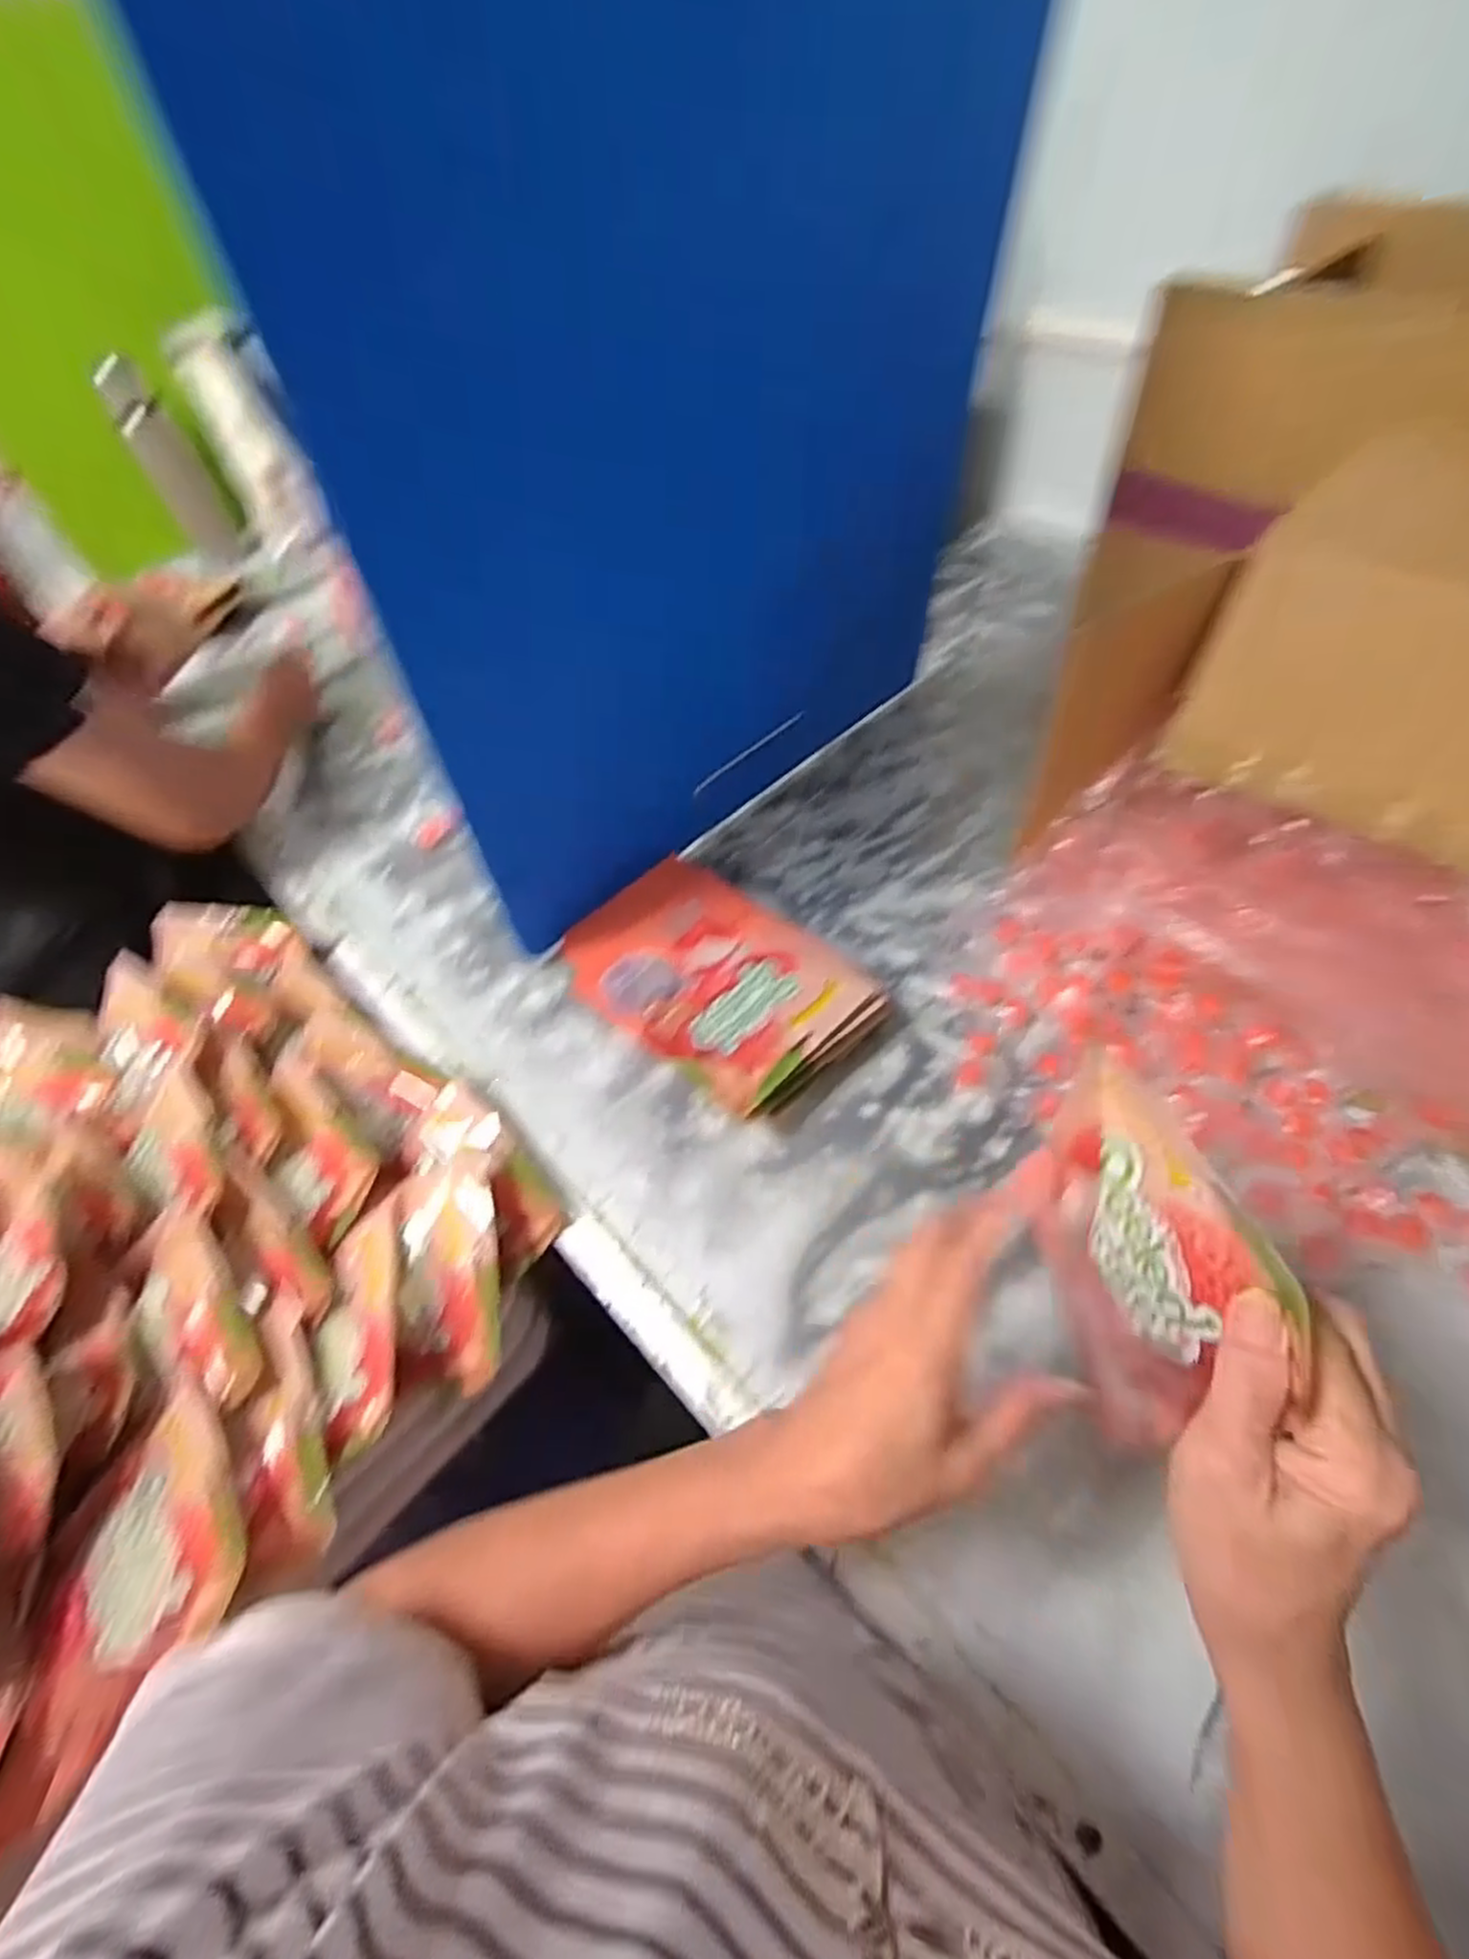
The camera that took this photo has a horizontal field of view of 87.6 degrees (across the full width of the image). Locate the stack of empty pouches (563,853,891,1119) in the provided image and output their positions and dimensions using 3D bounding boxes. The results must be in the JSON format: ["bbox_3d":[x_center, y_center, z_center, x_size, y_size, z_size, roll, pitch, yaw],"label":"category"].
[{"bbox_3d":[-0.016,-0.010,0.677,0.279,0.050,0.186,36,63,27],"label":"stack of empty pouches"}]

